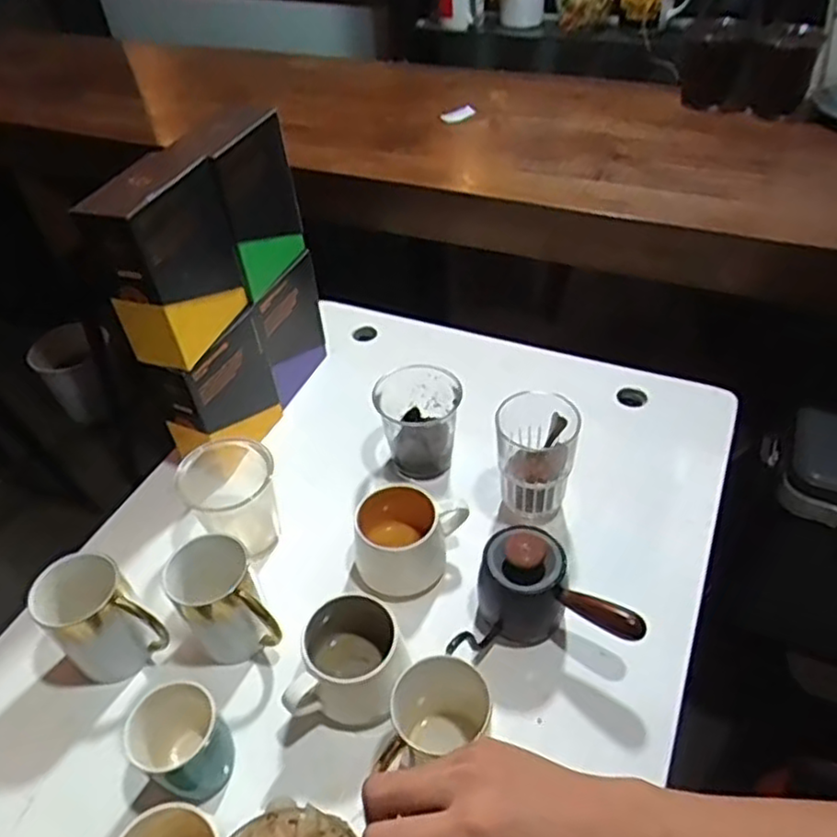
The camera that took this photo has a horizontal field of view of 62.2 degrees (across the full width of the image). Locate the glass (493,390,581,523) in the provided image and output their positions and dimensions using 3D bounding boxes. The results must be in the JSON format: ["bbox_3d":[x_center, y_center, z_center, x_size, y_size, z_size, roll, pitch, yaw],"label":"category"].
[{"bbox_3d":[0.116,0.037,0.681,0.076,0.113,0.075,-1,44,5],"label":"glass"}]

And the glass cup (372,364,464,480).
[{"bbox_3d":[0.001,0.003,0.758,0.089,0.099,0.073,-2,44,4],"label":"glass cup"}]

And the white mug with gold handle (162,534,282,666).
[{"bbox_3d":[-0.167,0.166,0.602,0.067,0.108,0.076,-23,47,-17],"label":"white mug with gold handle"}]

